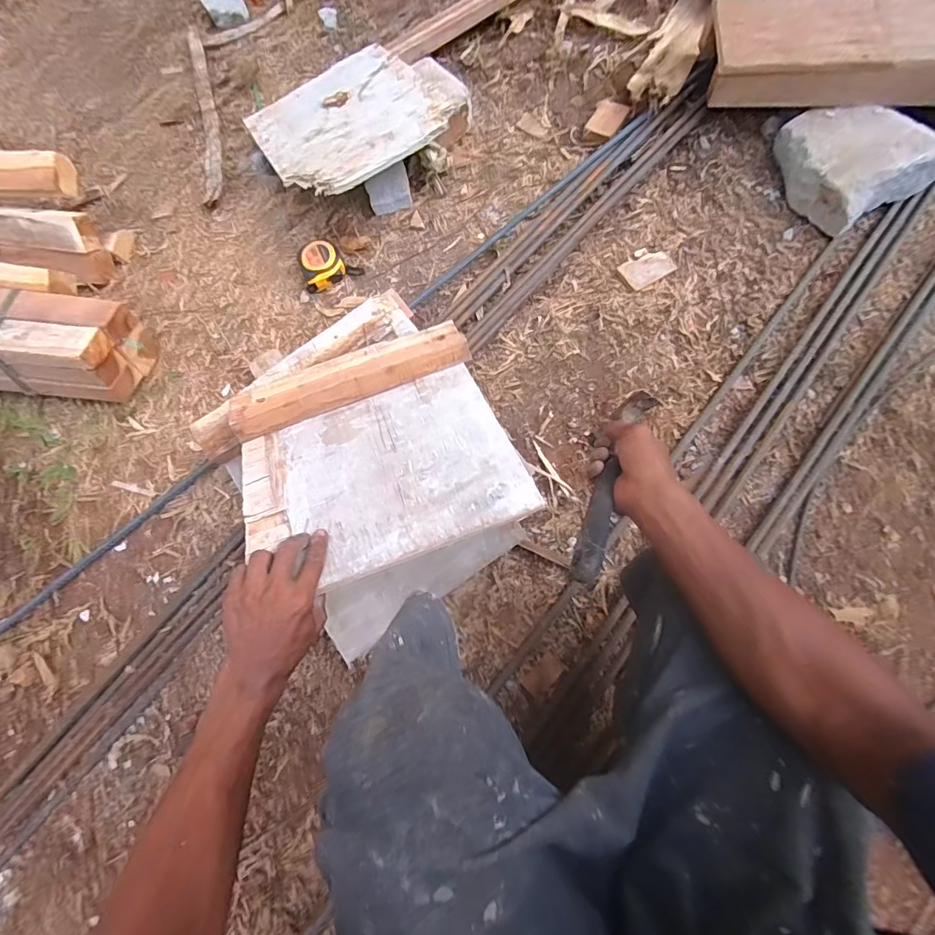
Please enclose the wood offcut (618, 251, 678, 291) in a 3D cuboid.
[{"bbox_3d":[0.311,-0.343,0.781,0.092,0.007,0.054,-26,75,-4],"label":"wood offcut"}]

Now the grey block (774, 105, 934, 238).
[{"bbox_3d":[0.640,-0.515,0.768,0.184,0.114,0.205,-27,75,-4],"label":"grey block"}]

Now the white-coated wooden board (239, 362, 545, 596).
[{"bbox_3d":[-0.100,0.003,0.507,0.294,0.006,0.241,-20,51,-7],"label":"white-coated wooden board"}]

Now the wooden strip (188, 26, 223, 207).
[{"bbox_3d":[-0.523,-0.707,0.910,0.041,0.016,0.421,-11,78,-5],"label":"wooden strip"}]

